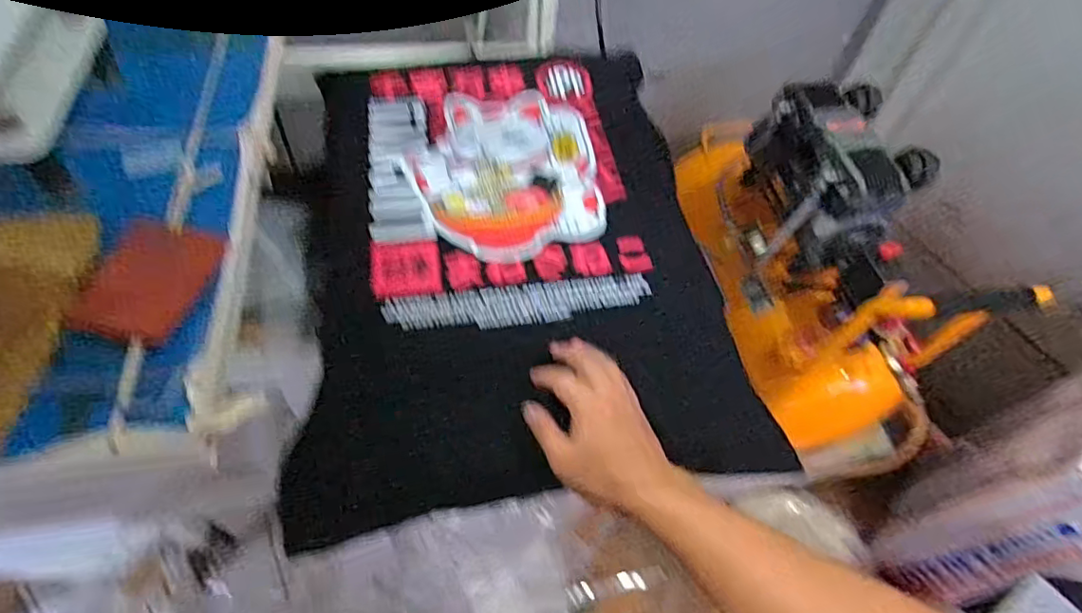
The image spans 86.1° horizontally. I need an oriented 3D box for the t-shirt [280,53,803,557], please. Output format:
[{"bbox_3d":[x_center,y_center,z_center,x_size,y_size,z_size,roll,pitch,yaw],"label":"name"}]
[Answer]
[{"bbox_3d":[-0.032,-0.077,0.687,0.438,0.084,0.598,-6,55,-9],"label":"t-shirt"}]

